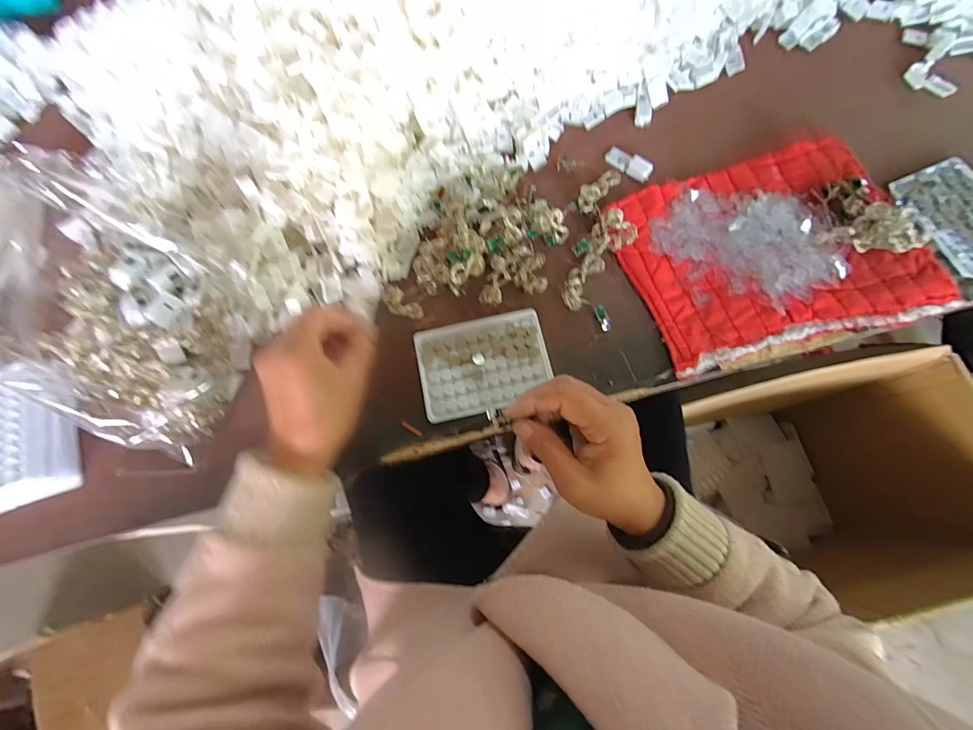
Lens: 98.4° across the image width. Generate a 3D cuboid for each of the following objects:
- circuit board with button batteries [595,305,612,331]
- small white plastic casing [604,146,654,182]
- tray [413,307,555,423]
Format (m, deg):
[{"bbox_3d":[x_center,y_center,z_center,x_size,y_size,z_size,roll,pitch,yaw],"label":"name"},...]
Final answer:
[{"bbox_3d":[0.123,-0.049,0.441,0.011,0.010,0.028,-23,76,-5],"label":"circuit board with button batteries"},{"bbox_3d":[0.170,-0.242,0.502,0.059,0.013,0.023,34,78,10],"label":"small white plastic casing"},{"bbox_3d":[-0.003,-0.001,0.432,0.130,0.015,0.097,-12,75,-2],"label":"tray"}]

